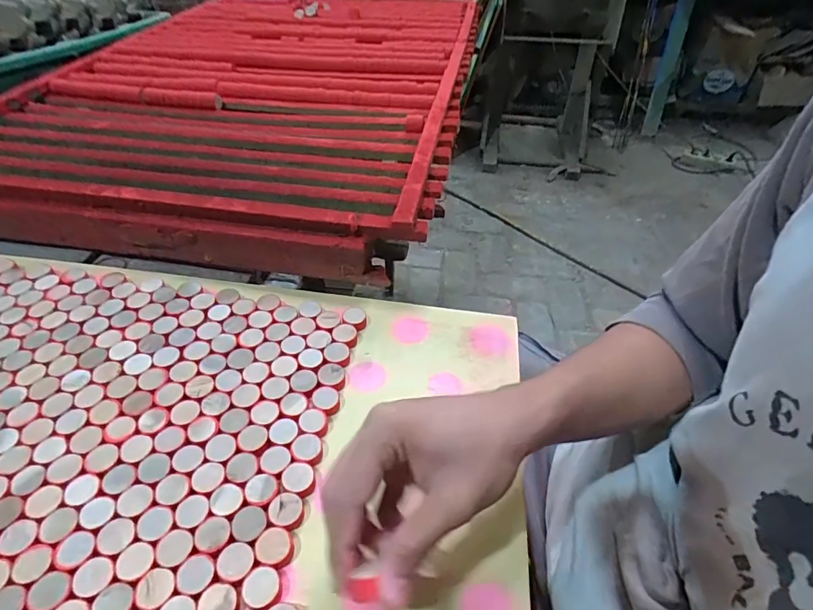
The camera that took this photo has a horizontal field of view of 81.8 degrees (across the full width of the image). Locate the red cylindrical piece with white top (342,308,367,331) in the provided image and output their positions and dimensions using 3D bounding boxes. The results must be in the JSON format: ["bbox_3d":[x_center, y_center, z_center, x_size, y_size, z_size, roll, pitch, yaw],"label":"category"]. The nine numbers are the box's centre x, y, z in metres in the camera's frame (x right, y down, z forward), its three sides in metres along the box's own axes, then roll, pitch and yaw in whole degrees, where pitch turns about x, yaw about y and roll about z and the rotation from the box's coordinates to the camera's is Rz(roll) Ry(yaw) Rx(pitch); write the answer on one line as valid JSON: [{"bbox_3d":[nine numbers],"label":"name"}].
[{"bbox_3d":[-0.048,0.013,0.435,0.021,0.008,0.025,-3,45,-7],"label":"red cylindrical piece with white top"}]

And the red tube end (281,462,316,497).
[{"bbox_3d":[-0.076,0.122,0.330,0.023,0.009,0.021,2,45,-2],"label":"red tube end"}]

